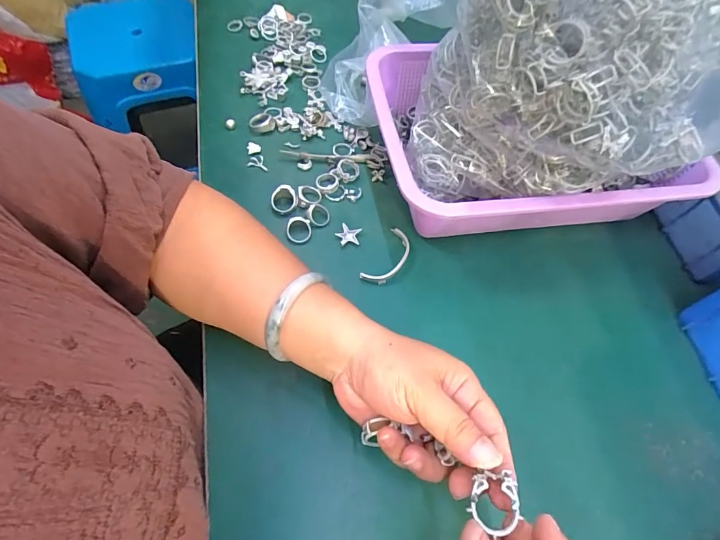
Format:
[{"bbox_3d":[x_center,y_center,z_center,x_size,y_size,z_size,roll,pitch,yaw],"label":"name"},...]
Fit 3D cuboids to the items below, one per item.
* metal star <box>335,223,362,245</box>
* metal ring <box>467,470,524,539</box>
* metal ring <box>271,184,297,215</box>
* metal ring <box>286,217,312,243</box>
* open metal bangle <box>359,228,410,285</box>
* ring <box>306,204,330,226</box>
[{"bbox_3d":[-0.011,-0.034,0.386,0.023,0.006,0.021,8,60,0],"label":"metal star"},{"bbox_3d":[0.070,0.121,0.210,0.025,0.010,0.028,3,60,1],"label":"metal ring"},{"bbox_3d":[-0.075,-0.069,0.396,0.025,0.010,0.028,-16,92,-2],"label":"metal ring"},{"bbox_3d":[-0.058,-0.038,0.381,0.023,0.011,0.024,2,60,-3],"label":"metal ring"},{"bbox_3d":[0.028,-0.012,0.376,0.027,0.007,0.065,28,62,11],"label":"open metal bangle"},{"bbox_3d":[-0.041,-0.054,0.390,0.022,0.013,0.021,0,60,-1],"label":"ring"}]

